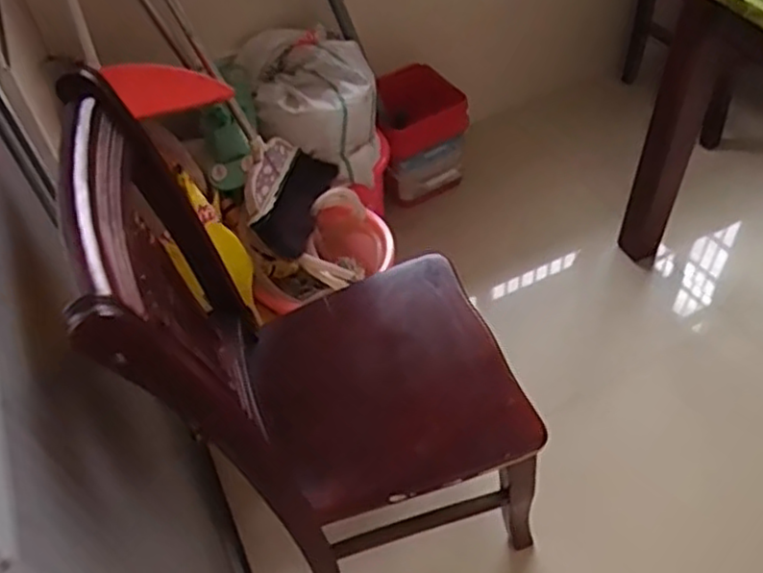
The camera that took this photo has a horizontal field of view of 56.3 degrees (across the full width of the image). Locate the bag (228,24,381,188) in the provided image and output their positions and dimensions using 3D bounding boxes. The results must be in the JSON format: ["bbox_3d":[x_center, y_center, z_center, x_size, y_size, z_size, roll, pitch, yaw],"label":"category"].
[{"bbox_3d":[-0.164,-0.444,1.744,0.290,0.261,0.390,-14,48,-12],"label":"bag"}]

